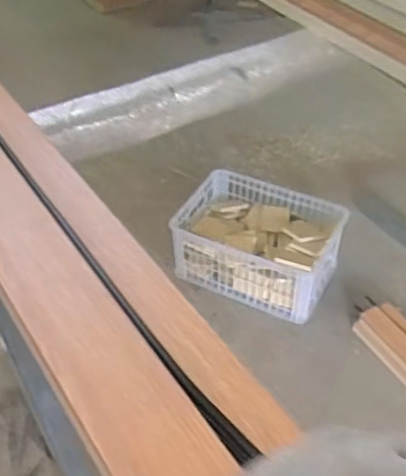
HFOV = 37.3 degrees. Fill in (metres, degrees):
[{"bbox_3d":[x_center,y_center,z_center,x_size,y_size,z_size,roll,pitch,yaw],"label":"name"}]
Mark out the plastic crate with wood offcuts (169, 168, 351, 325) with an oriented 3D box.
[{"bbox_3d":[0.166,0.013,1.805,0.446,0.206,0.339,19,48,20],"label":"plastic crate with wood offcuts"}]

